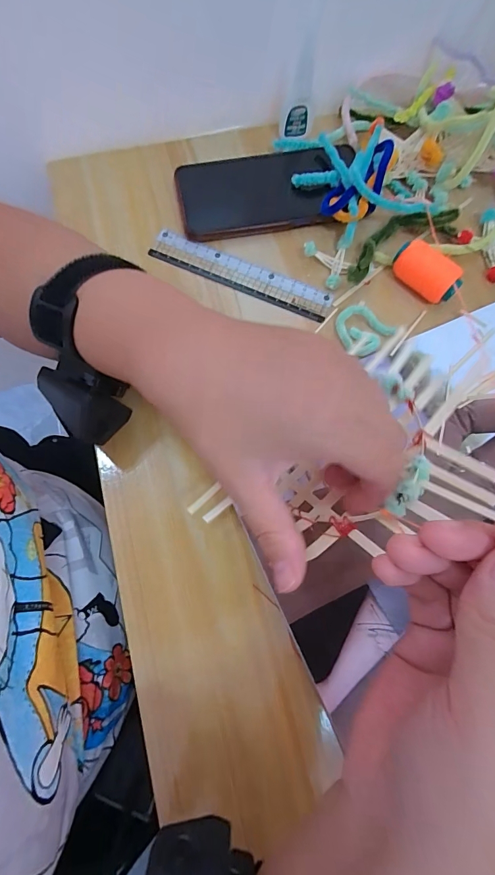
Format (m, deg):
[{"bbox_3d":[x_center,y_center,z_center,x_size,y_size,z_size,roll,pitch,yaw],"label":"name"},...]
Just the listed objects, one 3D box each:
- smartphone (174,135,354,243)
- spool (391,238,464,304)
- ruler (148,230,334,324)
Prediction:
[{"bbox_3d":[0.020,-0.219,0.334,0.156,0.012,0.080,-12,74,-3],"label":"smartphone"},{"bbox_3d":[0.141,-0.130,0.301,0.053,0.024,0.024,37,77,10],"label":"spool"},{"bbox_3d":[-0.006,-0.138,0.319,0.158,0.005,0.027,24,83,5],"label":"ruler"}]

